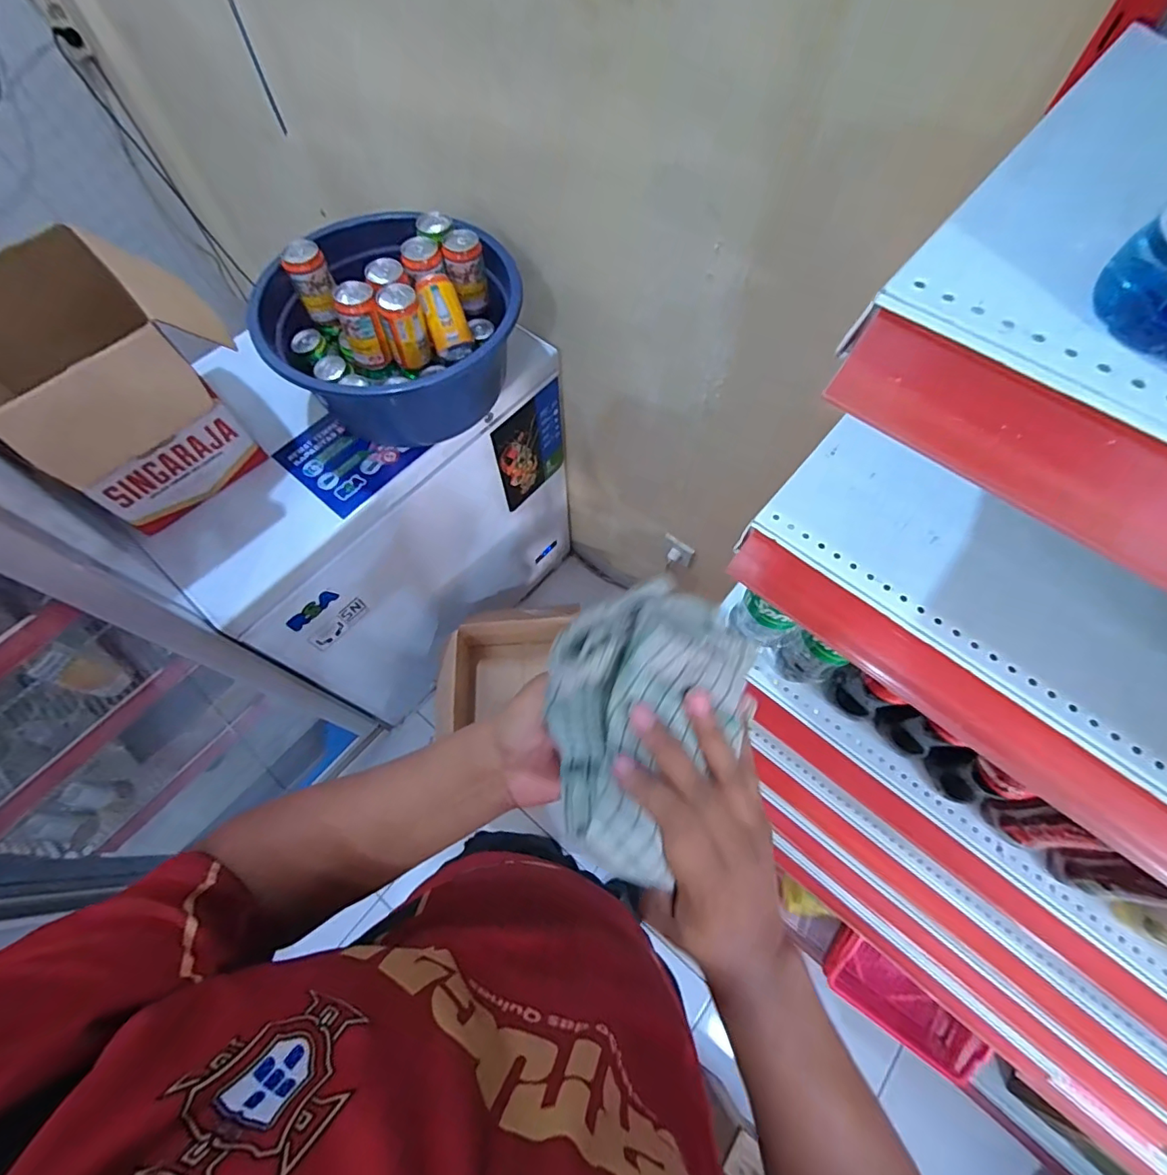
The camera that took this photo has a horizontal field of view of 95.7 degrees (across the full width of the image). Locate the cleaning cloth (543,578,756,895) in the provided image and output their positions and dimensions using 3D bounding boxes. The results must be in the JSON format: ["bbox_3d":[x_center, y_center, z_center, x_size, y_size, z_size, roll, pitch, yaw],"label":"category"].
[{"bbox_3d":[0.029,0.073,0.308,0.106,0.050,0.149,27,68,13],"label":"cleaning cloth"}]

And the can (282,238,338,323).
[{"bbox_3d":[-0.458,-0.520,0.894,0.063,0.101,0.068,0,65,1],"label":"can"}]

